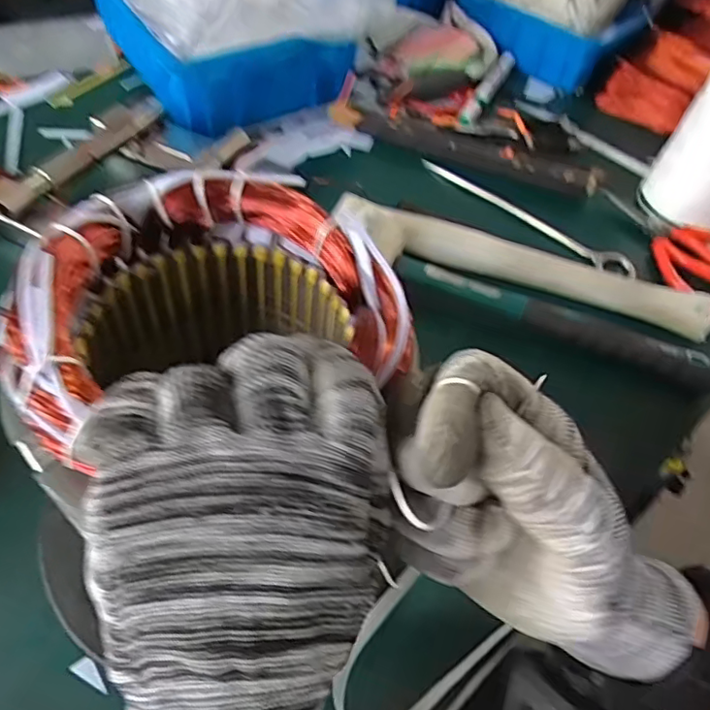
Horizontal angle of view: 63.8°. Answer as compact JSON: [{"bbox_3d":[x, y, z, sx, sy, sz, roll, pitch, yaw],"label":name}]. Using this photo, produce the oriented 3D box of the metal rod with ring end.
[{"bbox_3d":[0.148,-0.128,0.508,0.217,0.012,0.016,35,57,22],"label":"metal rod with ring end"}]

